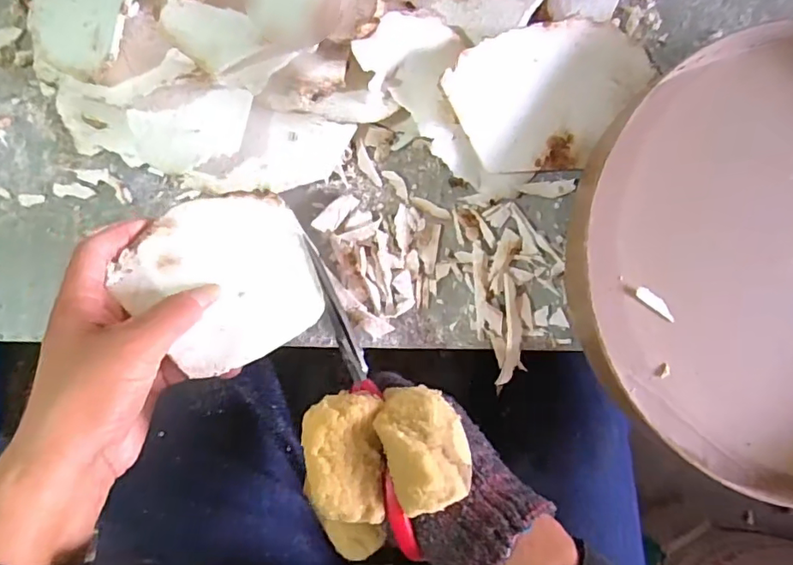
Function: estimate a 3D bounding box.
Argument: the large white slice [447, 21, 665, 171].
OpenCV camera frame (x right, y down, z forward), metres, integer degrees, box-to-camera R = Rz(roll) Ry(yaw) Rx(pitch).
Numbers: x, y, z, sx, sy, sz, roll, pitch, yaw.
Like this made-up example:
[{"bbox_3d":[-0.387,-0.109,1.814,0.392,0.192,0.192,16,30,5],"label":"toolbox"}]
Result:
[{"bbox_3d":[0.108,-0.129,0.367,0.147,0.016,0.092,-30,105,-14],"label":"large white slice"}]

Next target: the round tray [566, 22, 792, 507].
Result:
[{"bbox_3d":[0.273,-0.024,0.360,0.294,0.041,0.313,29,84,3],"label":"round tray"}]

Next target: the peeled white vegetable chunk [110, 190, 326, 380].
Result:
[{"bbox_3d":[-0.101,-0.001,0.316,0.103,0.015,0.103,4,65,-9],"label":"peeled white vegetable chunk"}]

